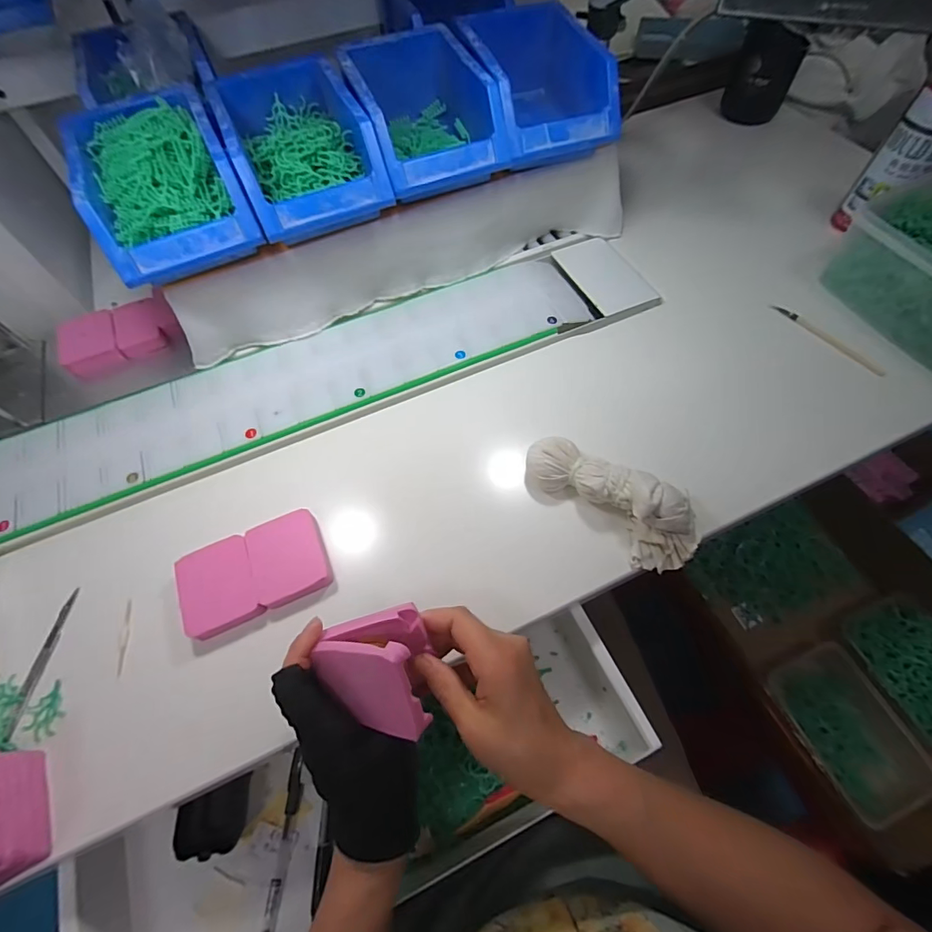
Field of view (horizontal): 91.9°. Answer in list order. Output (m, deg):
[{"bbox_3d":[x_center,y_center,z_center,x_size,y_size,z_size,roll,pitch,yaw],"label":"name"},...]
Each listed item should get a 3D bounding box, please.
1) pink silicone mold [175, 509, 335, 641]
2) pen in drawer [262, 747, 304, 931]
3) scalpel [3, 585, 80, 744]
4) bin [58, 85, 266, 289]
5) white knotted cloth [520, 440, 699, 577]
[{"bbox_3d":[-0.179,0.090,0.385,0.117,0.018,0.075,-23,63,-10],"label":"pink silicone mold"},{"bbox_3d":[-0.158,0.328,0.393,0.013,0.012,0.135,-2,62,2],"label":"pen in drawer"},{"bbox_3d":[-0.342,0.156,0.363,0.010,0.005,0.110,3,61,4],"label":"scalpel"},{"bbox_3d":[-0.275,-0.258,0.414,0.122,0.076,0.178,-24,63,-10],"label":"bin"},{"bbox_3d":[0.126,0.024,0.390,0.158,0.049,0.062,40,70,21],"label":"white knotted cloth"}]

